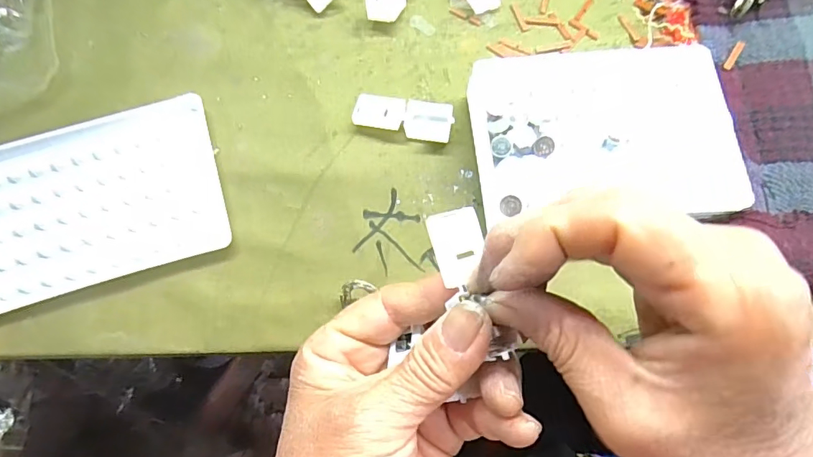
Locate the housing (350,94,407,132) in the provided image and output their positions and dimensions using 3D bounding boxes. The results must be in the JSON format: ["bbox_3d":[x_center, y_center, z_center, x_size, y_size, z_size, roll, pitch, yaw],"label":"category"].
[{"bbox_3d":[-0.015,-0.067,0.281,0.029,0.007,0.020,8,73,4],"label":"housing"}]

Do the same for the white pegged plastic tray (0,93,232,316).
[{"bbox_3d":[-0.168,-0.017,0.265,0.128,0.012,0.096,-17,74,-4],"label":"white pegged plastic tray"}]

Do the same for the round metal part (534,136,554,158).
[{"bbox_3d":[0.071,-0.042,0.250,0.010,0.005,0.010,0,72,1],"label":"round metal part"}]

